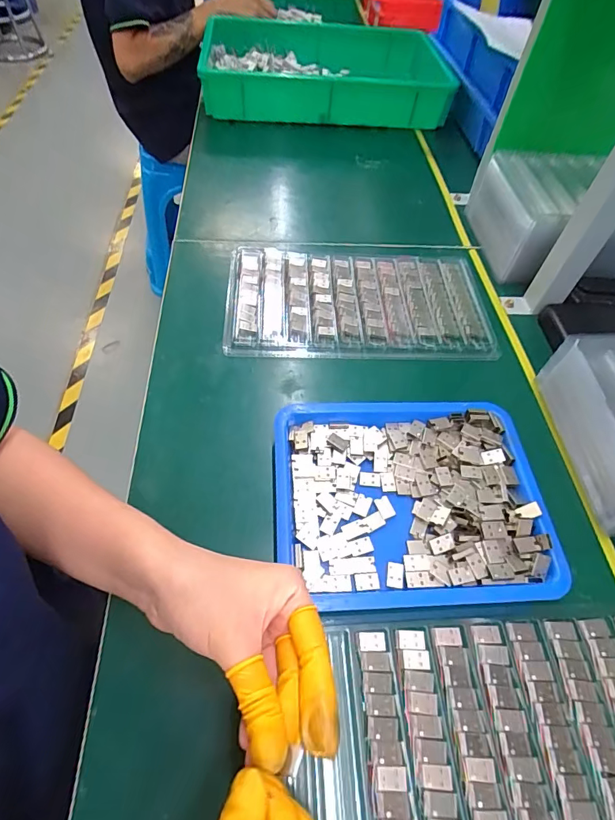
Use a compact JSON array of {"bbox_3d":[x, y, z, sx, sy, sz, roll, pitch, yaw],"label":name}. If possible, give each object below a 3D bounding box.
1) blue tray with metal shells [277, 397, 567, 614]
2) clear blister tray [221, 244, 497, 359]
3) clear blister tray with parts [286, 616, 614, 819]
[{"bbox_3d":[0.085,0.071,0.361,0.208,0.022,0.171,-1,55,-4],"label":"blue tray with metal shells"},{"bbox_3d":[0.057,-0.127,0.509,0.292,0.014,0.165,1,55,-3],"label":"clear blister tray"},{"bbox_3d":[0.130,0.220,0.275,0.249,0.013,0.157,0,55,-3],"label":"clear blister tray with parts"}]

